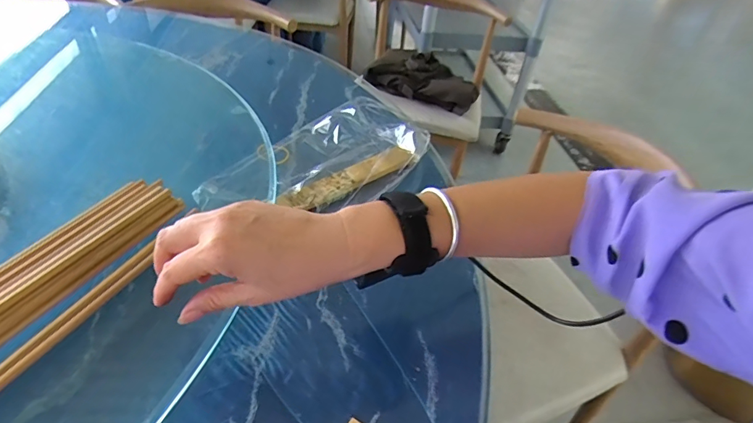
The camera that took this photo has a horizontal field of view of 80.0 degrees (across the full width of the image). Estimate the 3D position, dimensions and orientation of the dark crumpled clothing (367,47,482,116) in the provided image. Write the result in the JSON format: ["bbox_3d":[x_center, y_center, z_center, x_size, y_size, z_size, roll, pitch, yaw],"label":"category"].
[{"bbox_3d":[0.144,-0.431,1.426,0.359,0.120,0.145,16,41,10],"label":"dark crumpled clothing"}]

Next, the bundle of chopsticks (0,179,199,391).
[{"bbox_3d":[-0.269,0.062,0.367,0.090,0.029,0.265,20,41,15],"label":"bundle of chopsticks"}]

